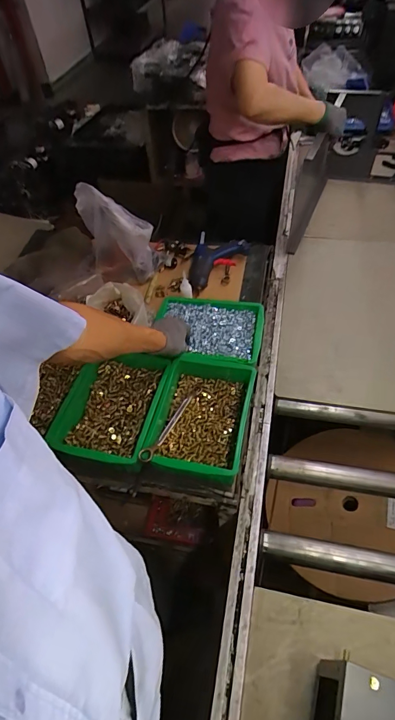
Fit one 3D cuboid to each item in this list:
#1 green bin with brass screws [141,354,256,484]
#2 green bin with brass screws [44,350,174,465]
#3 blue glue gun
[{"bbox_3d":[0.005,0.118,0.777,0.186,0.086,0.252,8,54,11],"label":"green bin with brass screws"},{"bbox_3d":[-0.187,0.093,0.795,0.196,0.069,0.230,11,54,13],"label":"green bin with brass screws"},{"bbox_3d":[0.041,-0.262,1.061,0.147,0.049,0.241,15,55,16],"label":"blue glue gun"}]

